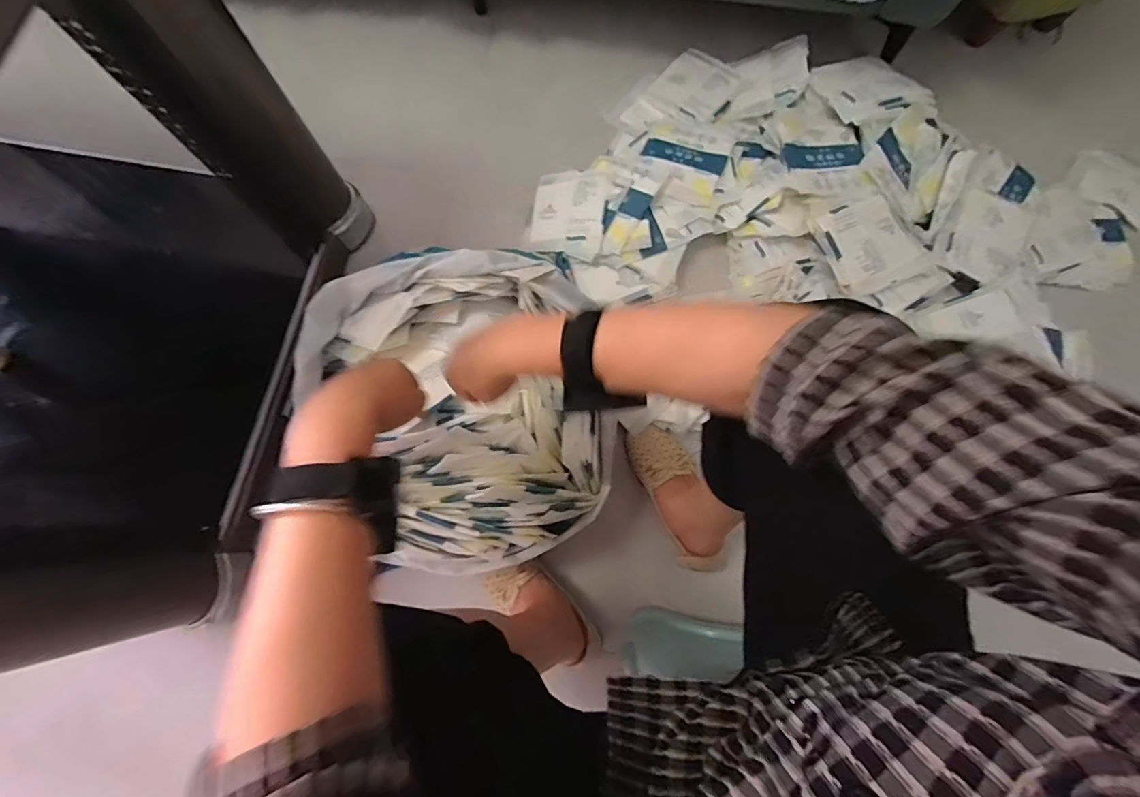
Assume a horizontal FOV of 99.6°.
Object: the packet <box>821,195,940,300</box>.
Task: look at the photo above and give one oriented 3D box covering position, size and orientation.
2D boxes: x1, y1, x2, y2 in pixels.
[{"bbox_3d":[0.516,-0.262,0.820,0.178,0.057,0.153,-23,77,-6],"label":"packet"}]

